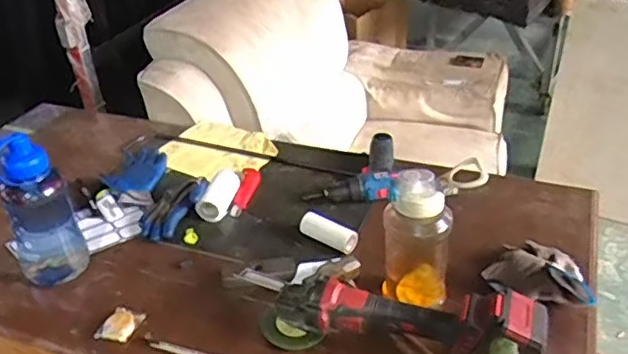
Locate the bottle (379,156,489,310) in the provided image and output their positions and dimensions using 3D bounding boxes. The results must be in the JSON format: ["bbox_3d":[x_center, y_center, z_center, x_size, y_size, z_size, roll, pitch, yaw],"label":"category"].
[{"bbox_3d":[0.174,0.087,0.925,0.134,0.234,0.078,-2,33,2],"label":"bottle"}]

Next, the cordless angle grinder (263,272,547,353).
[{"bbox_3d":[0.114,0.203,0.879,0.385,0.110,0.098,9,35,19],"label":"cordless angle grinder"}]

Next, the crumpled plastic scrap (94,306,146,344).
[{"bbox_3d":[-0.301,0.230,0.970,0.061,0.012,0.058,9,35,19],"label":"crumpled plastic scrap"}]

